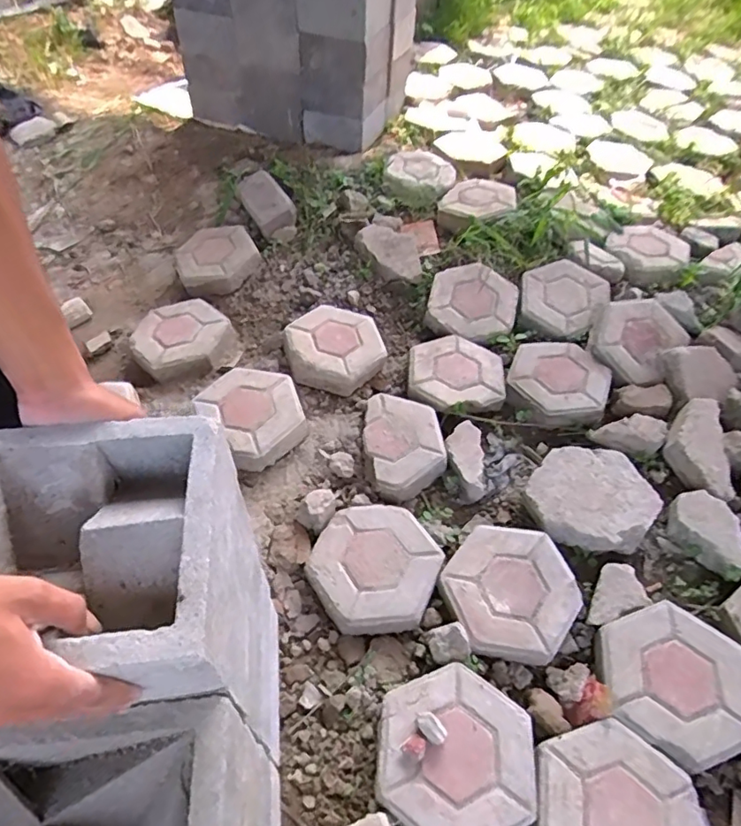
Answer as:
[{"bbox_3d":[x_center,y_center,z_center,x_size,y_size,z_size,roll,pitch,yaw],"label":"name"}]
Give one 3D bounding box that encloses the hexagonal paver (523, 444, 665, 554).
[{"bbox_3d":[0.393,0.147,0.961,0.209,0.045,0.194,23,53,18],"label":"hexagonal paver"}]

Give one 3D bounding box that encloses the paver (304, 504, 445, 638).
[{"bbox_3d":[0.006,0.251,0.882,0.200,0.058,0.209,20,52,16],"label":"paver"}]

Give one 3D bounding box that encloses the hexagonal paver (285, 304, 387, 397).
[{"bbox_3d":[-0.077,-0.139,1.156,0.196,0.066,0.221,-12,50,-11],"label":"hexagonal paver"}]

